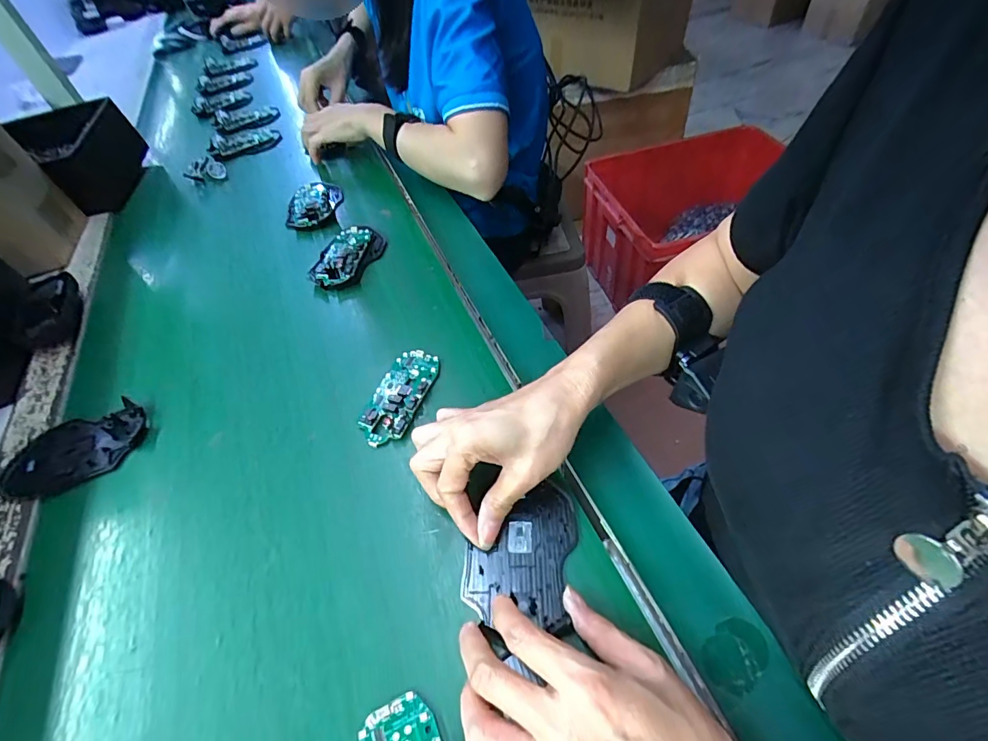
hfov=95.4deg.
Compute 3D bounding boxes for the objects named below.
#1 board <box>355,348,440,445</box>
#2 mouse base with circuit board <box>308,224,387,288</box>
[{"bbox_3d":[-0.085,0.021,0.404,0.045,0.014,0.101,13,54,15],"label":"board"},{"bbox_3d":[-0.182,-0.144,0.556,0.072,0.014,0.118,13,54,16],"label":"mouse base with circuit board"}]

